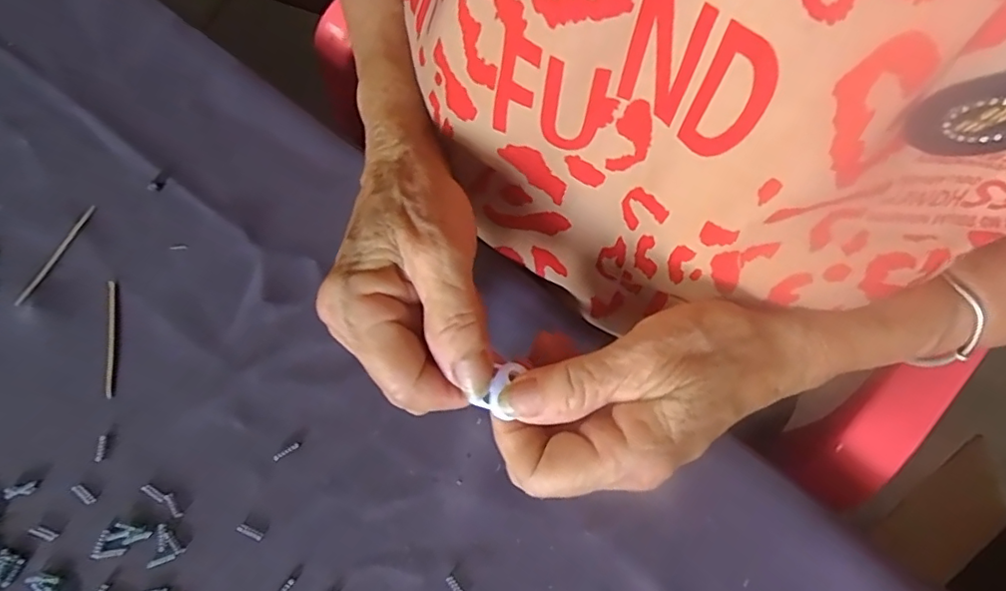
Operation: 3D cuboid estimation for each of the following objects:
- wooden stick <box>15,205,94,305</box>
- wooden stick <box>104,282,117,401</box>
[{"bbox_3d":[-0.231,-0.022,0.294,0.004,0.004,0.060,20,68,5],"label":"wooden stick"},{"bbox_3d":[-0.195,0.021,0.282,0.004,0.004,0.060,-9,68,-7],"label":"wooden stick"}]

